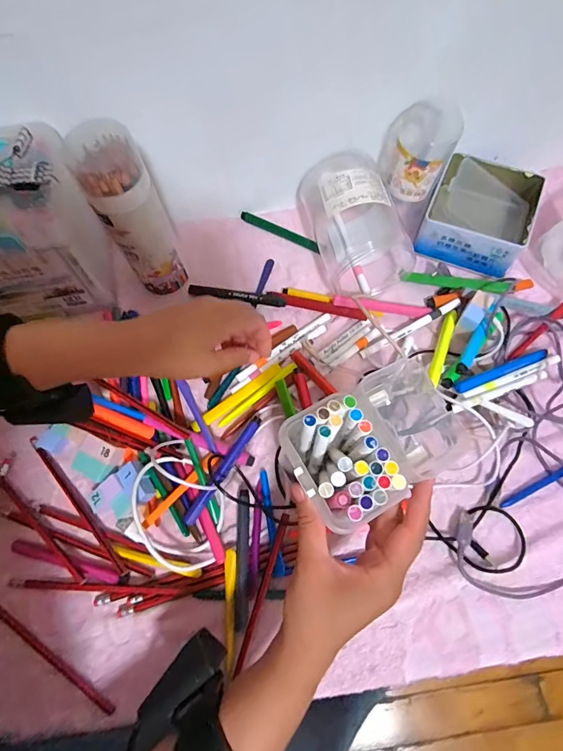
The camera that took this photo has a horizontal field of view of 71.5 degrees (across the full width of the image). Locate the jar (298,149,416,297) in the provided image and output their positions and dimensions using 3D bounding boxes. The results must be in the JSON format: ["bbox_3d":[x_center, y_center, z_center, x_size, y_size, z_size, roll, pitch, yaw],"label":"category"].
[{"bbox_3d":[0.092,-0.193,0.467,0.106,0.095,0.163,-18,71,-3],"label":"jar"}]

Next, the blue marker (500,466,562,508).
[{"bbox_3d":[0.276,0.108,0.403,0.106,0.012,0.010,-26,72,-6],"label":"blue marker"}]

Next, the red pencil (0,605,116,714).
[{"bbox_3d":[-0.232,0.262,0.377,0.182,0.007,0.011,30,75,12],"label":"red pencil"}]

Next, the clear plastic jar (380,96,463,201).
[{"bbox_3d":[0.154,-0.256,0.447,0.076,0.068,0.074,-1,71,2],"label":"clear plastic jar"}]

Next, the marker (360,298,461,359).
[{"bbox_3d":[0.153,-0.055,0.461,0.135,0.008,0.011,-28,72,-7],"label":"marker"}]

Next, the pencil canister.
[{"bbox_3d":[-0.154,-0.164,0.420,0.061,0.185,0.053,-24,72,-6],"label":"pencil canister"}]

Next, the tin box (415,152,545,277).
[{"bbox_3d":[0.247,-0.202,0.486,0.125,0.055,0.126,22,73,10],"label":"tin box"}]

